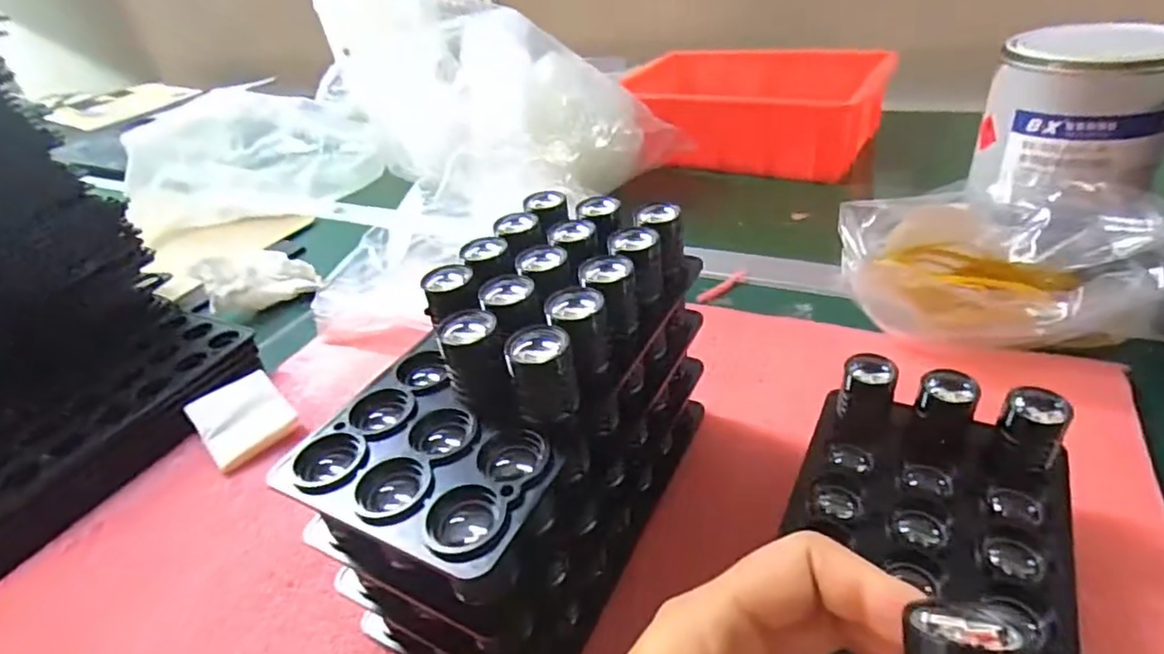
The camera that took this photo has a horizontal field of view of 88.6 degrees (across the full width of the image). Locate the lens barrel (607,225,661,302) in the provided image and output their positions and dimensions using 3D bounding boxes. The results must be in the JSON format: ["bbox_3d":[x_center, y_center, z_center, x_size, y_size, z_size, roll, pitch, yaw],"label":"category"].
[{"bbox_3d":[0.024,-0.028,0.268,0.024,0.028,0.023,-34,42,-31],"label":"lens barrel"}]

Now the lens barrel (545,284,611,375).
[{"bbox_3d":[-0.001,0.002,0.236,0.022,0.033,0.024,-28,39,-25],"label":"lens barrel"}]

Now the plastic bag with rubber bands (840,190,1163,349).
[{"bbox_3d":[0.266,-0.037,0.372,0.179,0.084,0.124,25,48,38],"label":"plastic bag with rubber bands"}]

